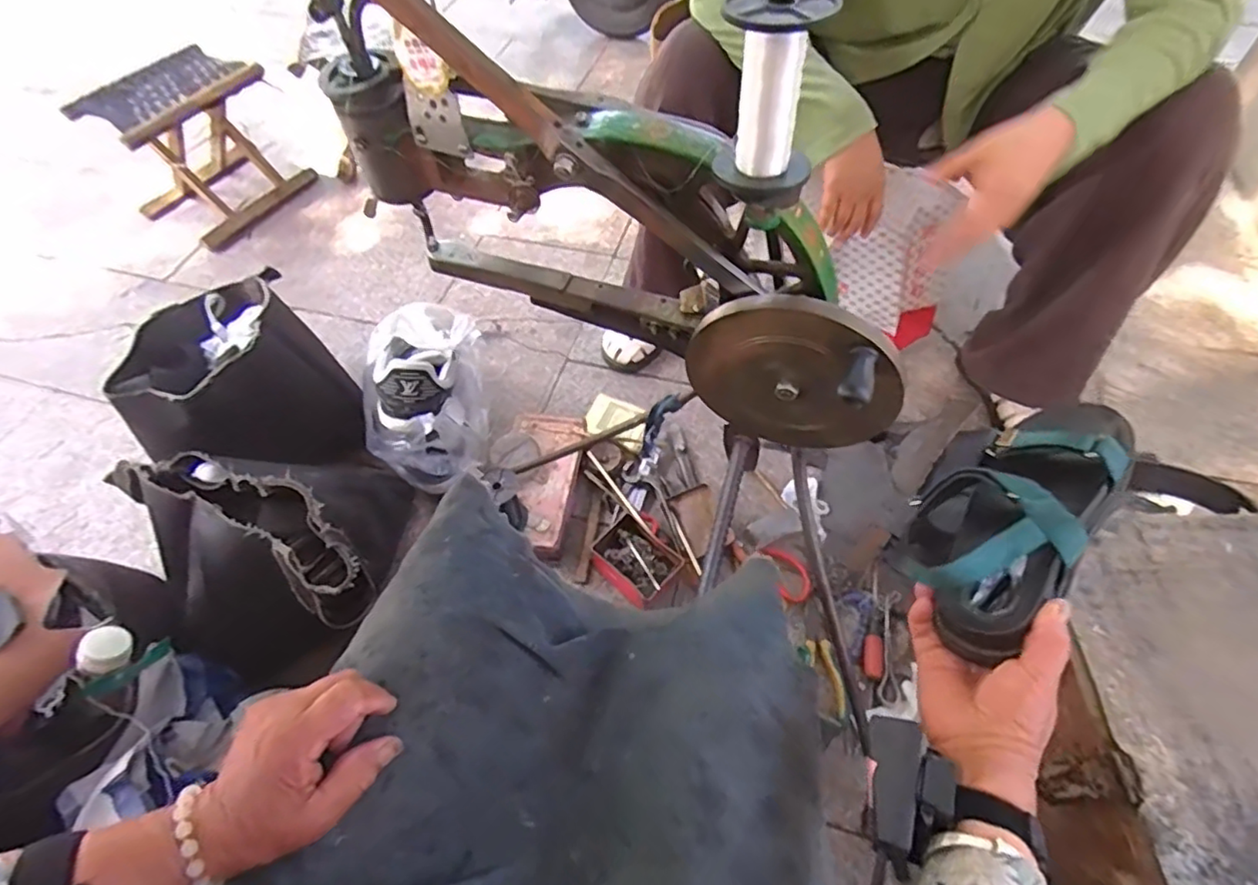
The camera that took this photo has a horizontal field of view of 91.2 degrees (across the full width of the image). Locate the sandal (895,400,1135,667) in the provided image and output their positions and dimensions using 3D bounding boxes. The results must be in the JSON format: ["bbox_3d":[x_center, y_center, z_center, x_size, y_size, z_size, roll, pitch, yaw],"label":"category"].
[{"bbox_3d":[0.281,0.056,0.460,0.100,0.074,0.215,37,69,23],"label":"sandal"}]

